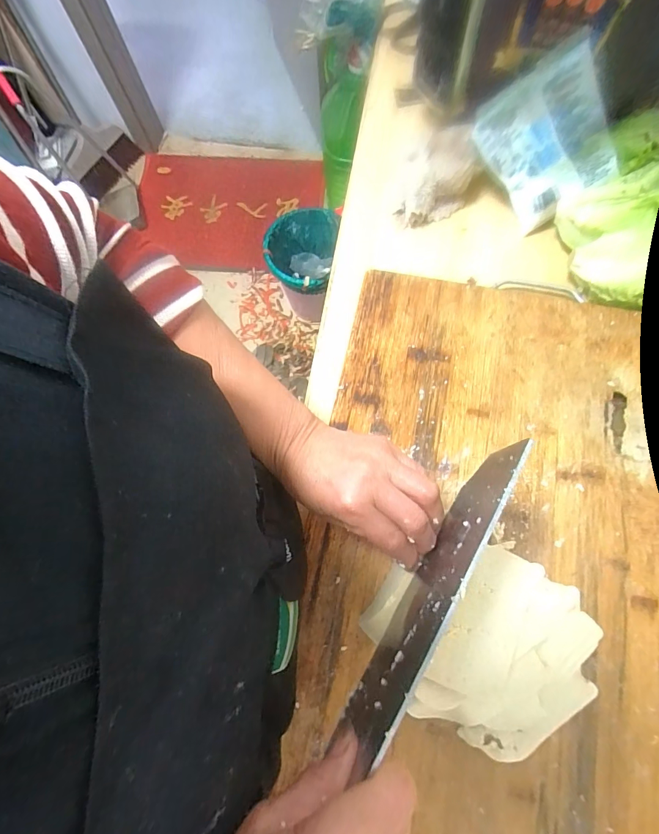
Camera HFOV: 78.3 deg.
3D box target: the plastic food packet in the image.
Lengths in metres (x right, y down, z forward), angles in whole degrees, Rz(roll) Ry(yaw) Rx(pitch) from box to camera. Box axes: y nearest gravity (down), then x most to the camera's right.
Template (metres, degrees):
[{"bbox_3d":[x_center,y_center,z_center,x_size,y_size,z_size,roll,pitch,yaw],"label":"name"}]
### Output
[{"bbox_3d":[0.235,-0.294,0.438,0.114,0.139,0.025,-28,27,23],"label":"plastic food packet"}]

